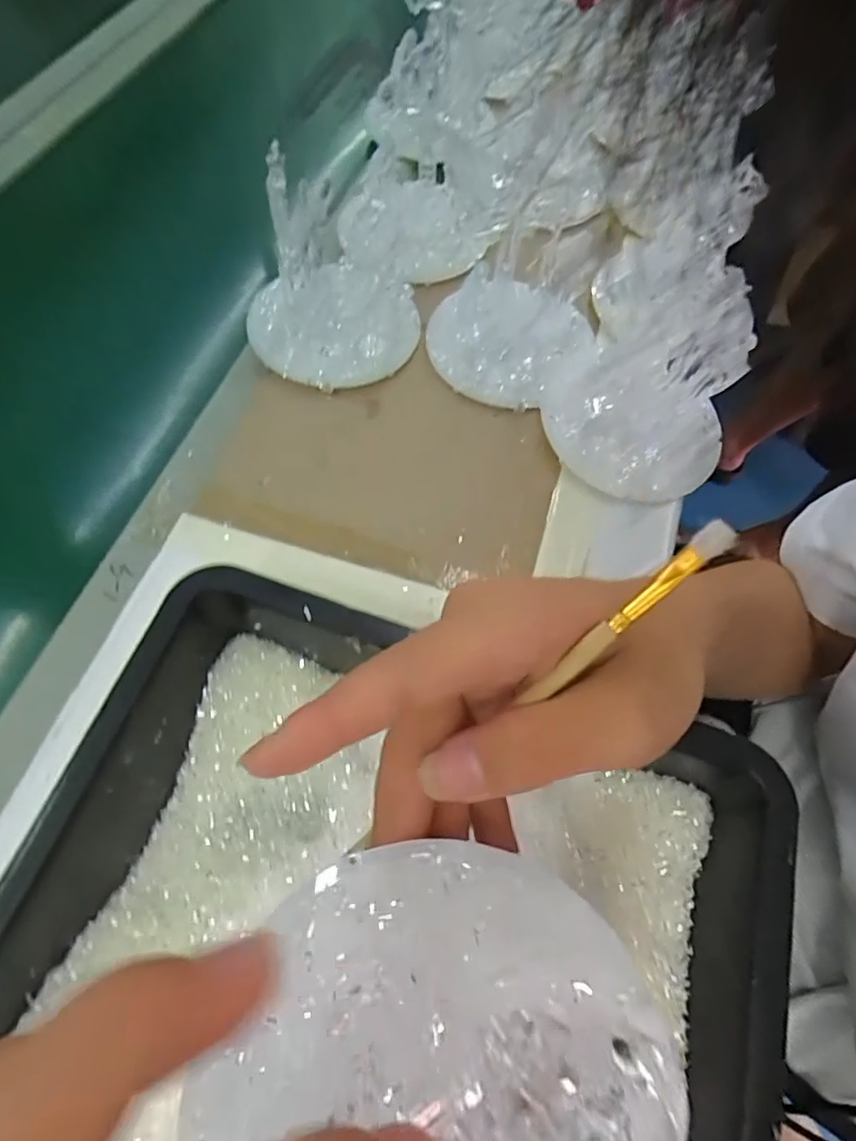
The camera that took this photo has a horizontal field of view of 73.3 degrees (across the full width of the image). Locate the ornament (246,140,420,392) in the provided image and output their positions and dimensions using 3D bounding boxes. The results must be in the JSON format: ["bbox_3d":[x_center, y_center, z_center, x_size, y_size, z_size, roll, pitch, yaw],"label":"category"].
[{"bbox_3d":[-0.072,-0.210,0.405,0.121,0.117,0.117,1,63,-1],"label":"ornament"}]

